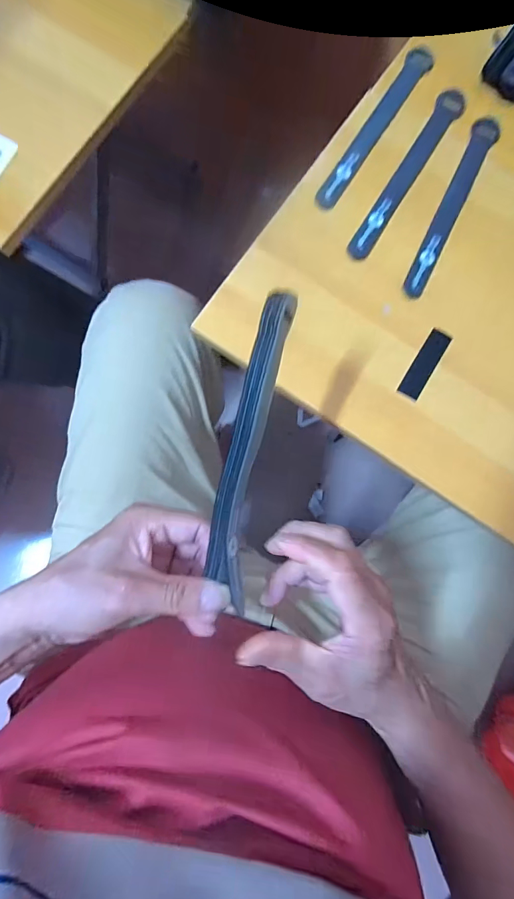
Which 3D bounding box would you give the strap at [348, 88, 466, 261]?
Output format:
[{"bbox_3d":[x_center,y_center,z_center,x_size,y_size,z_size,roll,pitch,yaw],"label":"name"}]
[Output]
[{"bbox_3d":[0.140,-0.257,0.383,0.025,0.006,0.195,30,82,3],"label":"strap"}]

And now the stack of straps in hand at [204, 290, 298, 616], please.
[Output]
[{"bbox_3d":[-0.005,0.002,0.251,0.027,0.020,0.187,12,97,2],"label":"stack of straps in hand"}]

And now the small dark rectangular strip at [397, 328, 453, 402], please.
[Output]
[{"bbox_3d":[0.148,-0.075,0.360,0.019,0.004,0.068,32,83,3],"label":"small dark rectangular strip"}]

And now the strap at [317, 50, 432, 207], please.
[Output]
[{"bbox_3d":[0.112,-0.306,0.389,0.023,0.007,0.198,33,83,3],"label":"strap"}]

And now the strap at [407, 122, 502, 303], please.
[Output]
[{"bbox_3d":[0.179,-0.223,0.375,0.024,0.006,0.194,24,82,2],"label":"strap"}]

